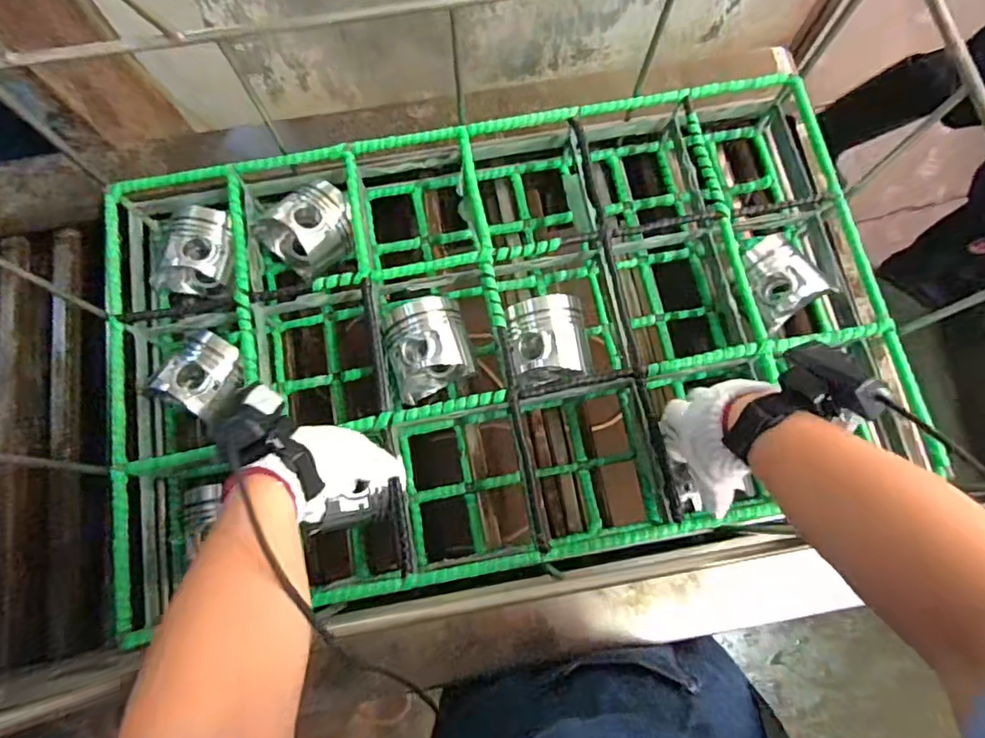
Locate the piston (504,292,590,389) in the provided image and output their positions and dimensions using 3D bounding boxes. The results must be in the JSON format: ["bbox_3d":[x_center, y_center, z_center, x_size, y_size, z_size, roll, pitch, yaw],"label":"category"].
[{"bbox_3d":[0.059,-0.029,0.621,0.082,0.084,0.089,-4,76,0],"label":"piston"}]

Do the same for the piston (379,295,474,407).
[{"bbox_3d":[-0.069,-0.023,0.611,0.085,0.073,0.102,-17,77,-3],"label":"piston"}]

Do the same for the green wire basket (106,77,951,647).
[{"bbox_3d":[0.012,-0.040,0.626,0.808,0.120,0.481,-11,77,-2],"label":"green wire basket"}]

